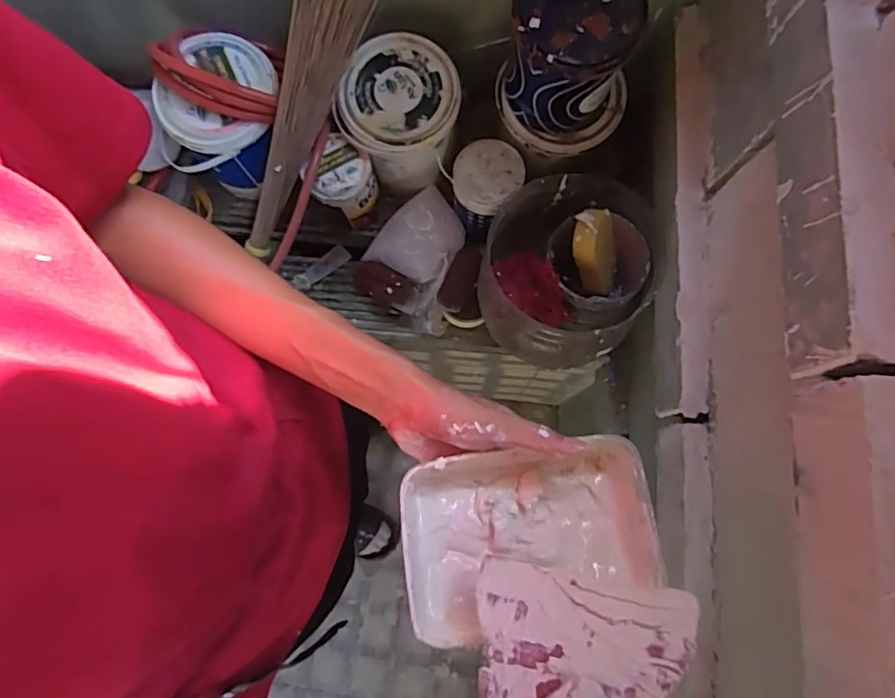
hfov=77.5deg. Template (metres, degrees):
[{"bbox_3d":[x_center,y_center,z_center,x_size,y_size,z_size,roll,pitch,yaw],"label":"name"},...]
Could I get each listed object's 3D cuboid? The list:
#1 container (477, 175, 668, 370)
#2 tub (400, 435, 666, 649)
[{"bbox_3d":[0.167,-0.107,0.820,0.223,0.188,0.244,0,76,-1],"label":"container"},{"bbox_3d":[0.055,0.129,0.388,0.166,0.045,0.113,-8,76,-3],"label":"tub"}]

